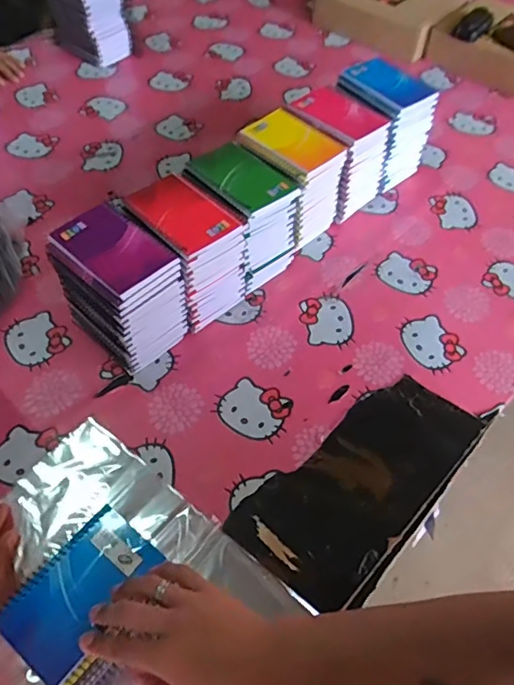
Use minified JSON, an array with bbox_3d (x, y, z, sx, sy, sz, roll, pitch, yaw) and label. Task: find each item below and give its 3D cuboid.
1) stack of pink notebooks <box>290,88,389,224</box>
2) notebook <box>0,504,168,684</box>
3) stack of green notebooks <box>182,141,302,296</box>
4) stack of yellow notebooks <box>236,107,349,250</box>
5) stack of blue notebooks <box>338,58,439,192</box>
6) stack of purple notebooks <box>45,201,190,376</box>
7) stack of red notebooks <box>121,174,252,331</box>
[{"bbox_3d":[0.118,-0.291,0.831,0.104,0.144,0.135,-34,60,-24],"label":"stack of pink notebooks"},{"bbox_3d":[-0.155,0.214,0.475,0.082,0.006,0.130,31,58,21],"label":"notebook"},{"bbox_3d":[-0.025,-0.169,0.738,0.133,0.146,0.111,37,60,24],"label":"stack of green notebooks"},{"bbox_3d":[0.042,-0.232,0.786,0.126,0.149,0.107,35,59,23],"label":"stack of yellow notebooks"},{"bbox_3d":[0.198,-0.348,0.872,0.110,0.151,0.141,-29,58,-21],"label":"stack of blue notebooks"},{"bbox_3d":[-0.162,-0.060,0.647,0.127,0.154,0.092,37,61,23],"label":"stack of purple notebooks"},{"bbox_3d":[-0.090,-0.114,0.694,0.099,0.145,0.128,-36,61,-25],"label":"stack of red notebooks"}]

